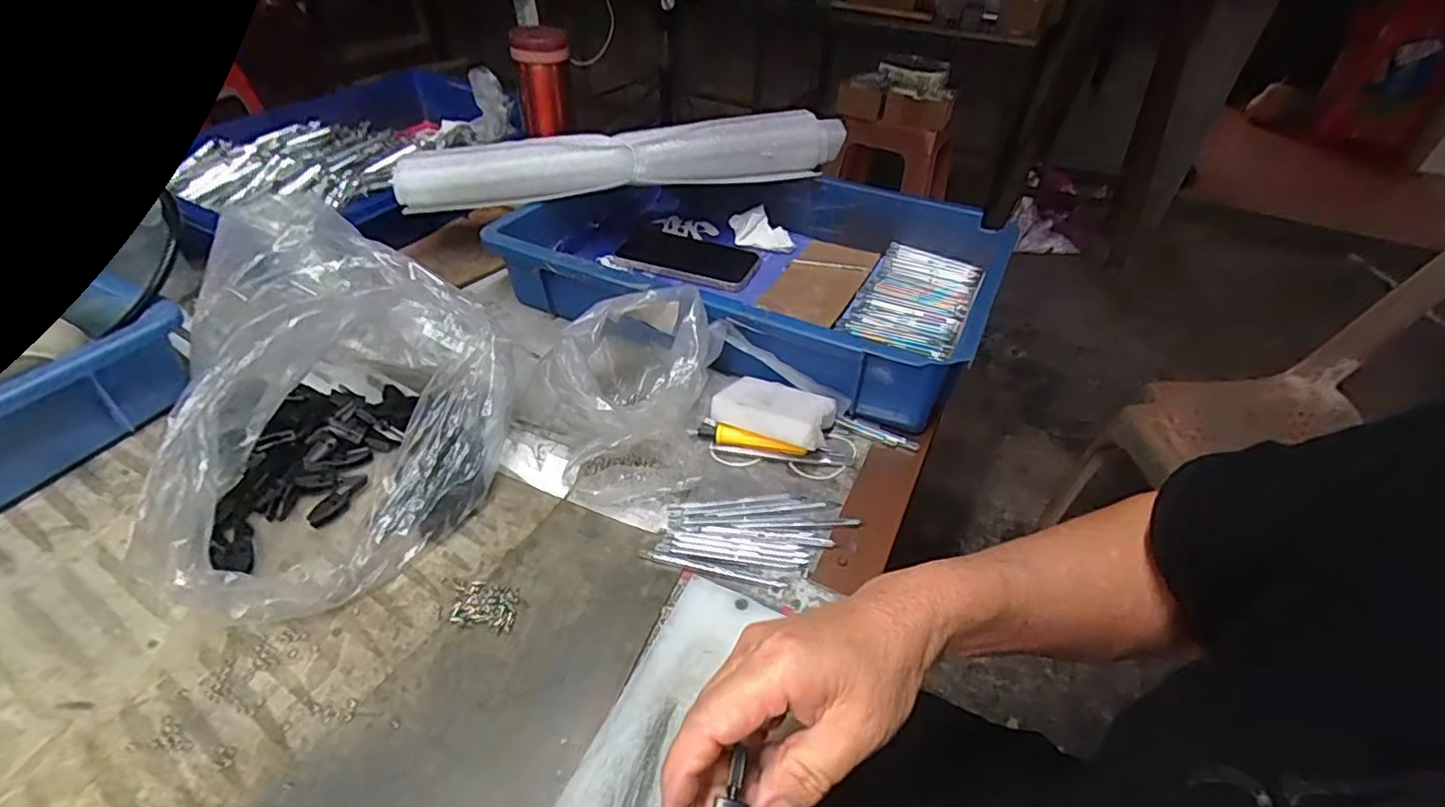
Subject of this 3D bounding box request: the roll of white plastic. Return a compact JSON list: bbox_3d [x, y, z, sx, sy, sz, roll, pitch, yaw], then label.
[{"bbox_3d":[-0.089,-0.243,0.622,0.433,0.066,0.042,-8,43,-14],"label":"roll of white plastic"}]

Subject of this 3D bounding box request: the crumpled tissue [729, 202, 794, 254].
[{"bbox_3d":[0.044,-0.195,0.708,0.073,0.035,0.044,6,41,3],"label":"crumpled tissue"}]

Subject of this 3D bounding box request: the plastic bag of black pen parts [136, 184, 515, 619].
[{"bbox_3d":[-0.247,-0.008,0.414,0.191,0.138,0.247,-14,44,-19],"label":"plastic bag of black pen parts"}]

